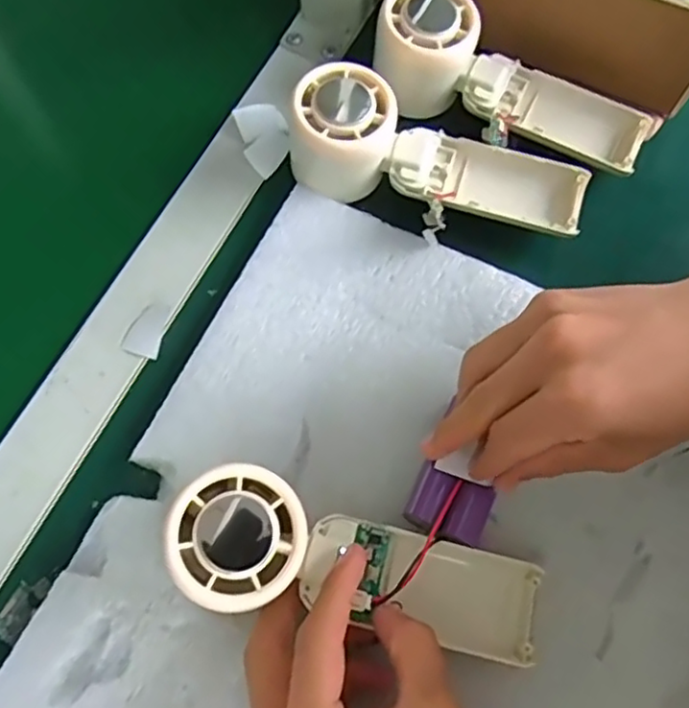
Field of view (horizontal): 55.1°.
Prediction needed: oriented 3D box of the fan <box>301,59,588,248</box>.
[{"bbox_3d":[0.051,-0.102,0.356,0.164,0.049,0.070,9,69,3],"label":"fan"}]

